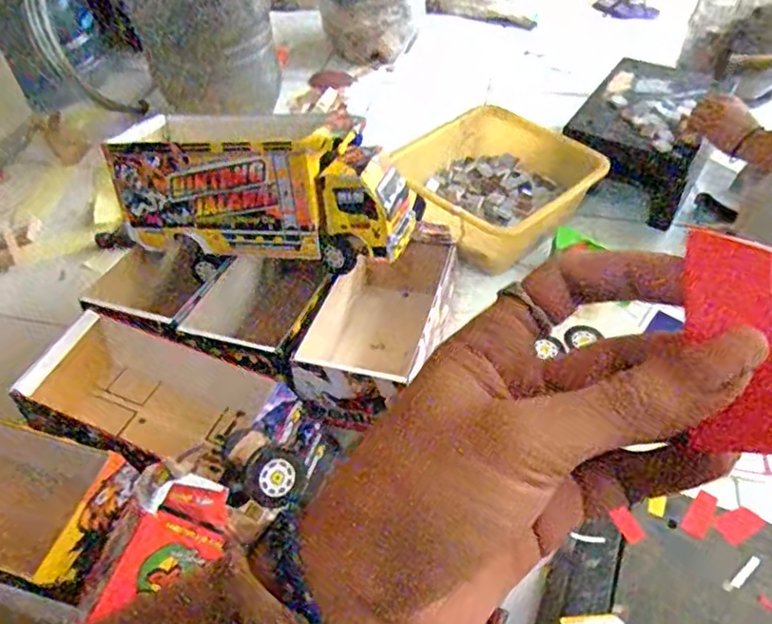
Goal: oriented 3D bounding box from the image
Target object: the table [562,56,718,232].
[{"bbox_3d":[0.436,-0.289,1.078,0.214,0.154,0.251,22,53,22],"label":"table"}]

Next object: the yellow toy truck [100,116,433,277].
[{"bbox_3d":[-0.149,-0.153,0.751,0.364,0.167,0.136,6,49,10],"label":"yellow toy truck"}]

